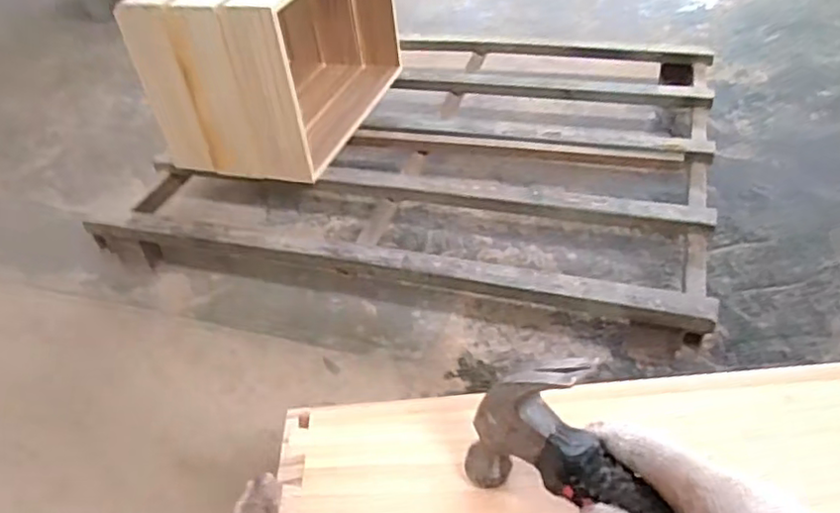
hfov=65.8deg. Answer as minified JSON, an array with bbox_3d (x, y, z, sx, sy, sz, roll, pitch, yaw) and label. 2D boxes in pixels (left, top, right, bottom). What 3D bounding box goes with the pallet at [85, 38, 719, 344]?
[{"bbox_3d":[0.049,-0.270,1.457,1.115,0.173,0.963,12,48,14],"label":"pallet"}]

